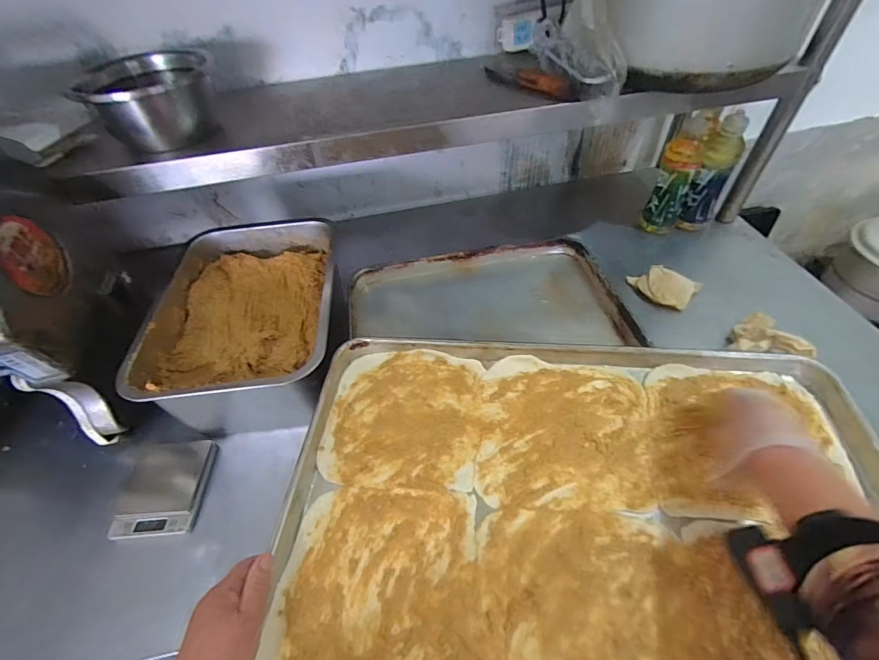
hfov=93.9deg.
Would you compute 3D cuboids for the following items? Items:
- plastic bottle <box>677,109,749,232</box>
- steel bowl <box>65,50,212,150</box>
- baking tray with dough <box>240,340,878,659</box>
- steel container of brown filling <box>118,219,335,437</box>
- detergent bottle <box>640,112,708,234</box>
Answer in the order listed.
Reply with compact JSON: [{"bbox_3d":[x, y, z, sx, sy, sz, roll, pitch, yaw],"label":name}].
[{"bbox_3d":[0.534,-0.289,0.815,0.067,0.235,0.059,25,55,24],"label":"plastic bottle"},{"bbox_3d":[-0.410,-0.340,0.621,0.133,0.101,0.143,-5,50,2],"label":"steel bowl"},{"bbox_3d":[0.140,0.184,0.404,0.583,0.031,0.404,3,50,8],"label":"baking tray with dough"},{"bbox_3d":[-0.288,-0.023,0.659,0.266,0.148,0.368,-9,49,-4],"label":"steel container of brown filling"},{"bbox_3d":[0.472,-0.299,0.828,0.073,0.225,0.076,25,55,24],"label":"detergent bottle"}]

